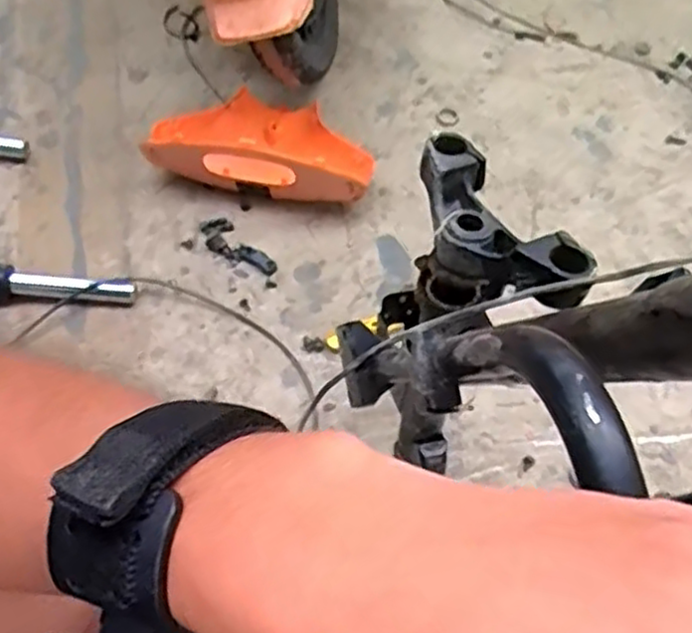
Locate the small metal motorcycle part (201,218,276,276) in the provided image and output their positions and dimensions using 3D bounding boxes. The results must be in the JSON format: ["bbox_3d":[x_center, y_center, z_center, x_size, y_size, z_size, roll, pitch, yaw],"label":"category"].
[{"bbox_3d":[-0.136,-0.084,0.922,0.105,0.018,0.046,41,65,21],"label":"small metal motorcycle part"}]

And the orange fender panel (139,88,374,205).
[{"bbox_3d":[-0.101,-0.225,0.961,0.275,0.098,0.141,8,57,4],"label":"orange fender panel"}]

